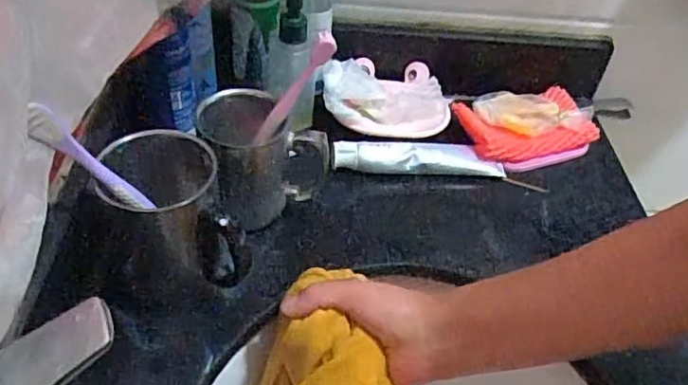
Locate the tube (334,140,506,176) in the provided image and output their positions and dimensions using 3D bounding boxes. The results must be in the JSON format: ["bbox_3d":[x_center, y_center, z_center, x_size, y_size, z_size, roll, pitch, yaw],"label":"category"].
[{"bbox_3d":[0.077,-0.037,0.598,0.175,0.015,0.035,3,78,-10],"label":"tube"}]

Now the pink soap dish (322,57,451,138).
[{"bbox_3d":[0.047,-0.109,0.640,0.138,0.047,0.105,2,44,-5],"label":"pink soap dish"}]

